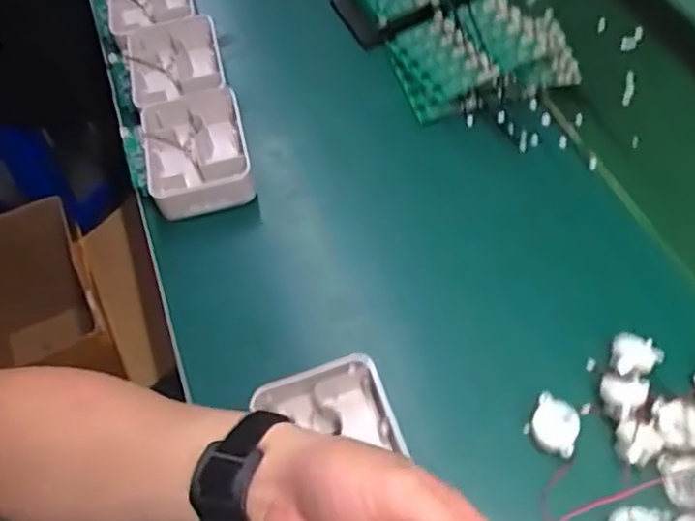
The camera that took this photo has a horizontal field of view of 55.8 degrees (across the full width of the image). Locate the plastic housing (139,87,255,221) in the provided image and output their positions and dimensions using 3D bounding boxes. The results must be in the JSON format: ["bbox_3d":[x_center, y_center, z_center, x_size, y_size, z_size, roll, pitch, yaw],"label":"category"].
[{"bbox_3d":[-0.153,-0.103,0.672,0.102,0.050,0.138,-11,56,-5],"label":"plastic housing"}]

